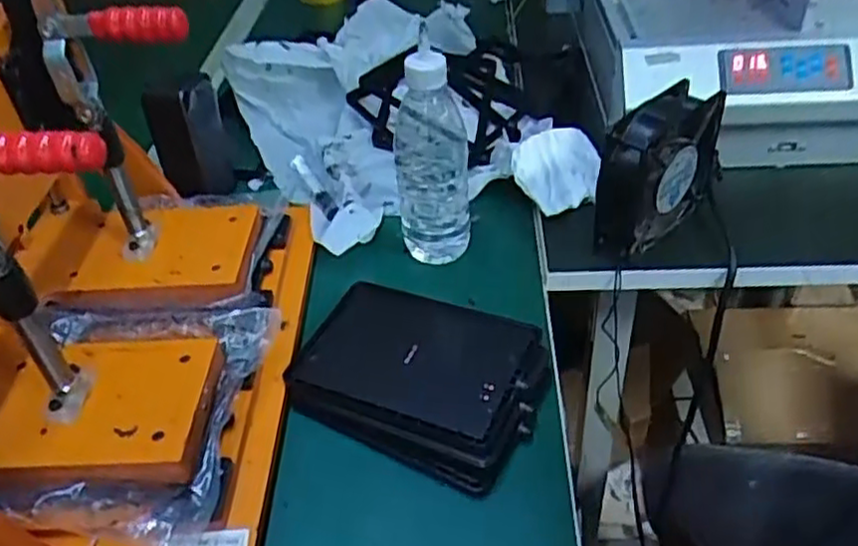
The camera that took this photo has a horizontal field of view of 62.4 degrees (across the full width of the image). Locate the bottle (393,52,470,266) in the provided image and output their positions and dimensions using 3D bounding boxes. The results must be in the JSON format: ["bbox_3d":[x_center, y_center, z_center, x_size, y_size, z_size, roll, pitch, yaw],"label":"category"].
[{"bbox_3d":[0.003,-0.101,0.599,0.061,0.184,0.062,-6,40,-2],"label":"bottle"}]

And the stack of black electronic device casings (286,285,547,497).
[{"bbox_3d":[-0.006,0.074,0.524,0.173,0.035,0.129,17,45,23],"label":"stack of black electronic device casings"}]

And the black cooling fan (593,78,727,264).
[{"bbox_3d":[0.193,-0.083,0.596,0.120,0.132,0.041,-30,46,-26],"label":"black cooling fan"}]

